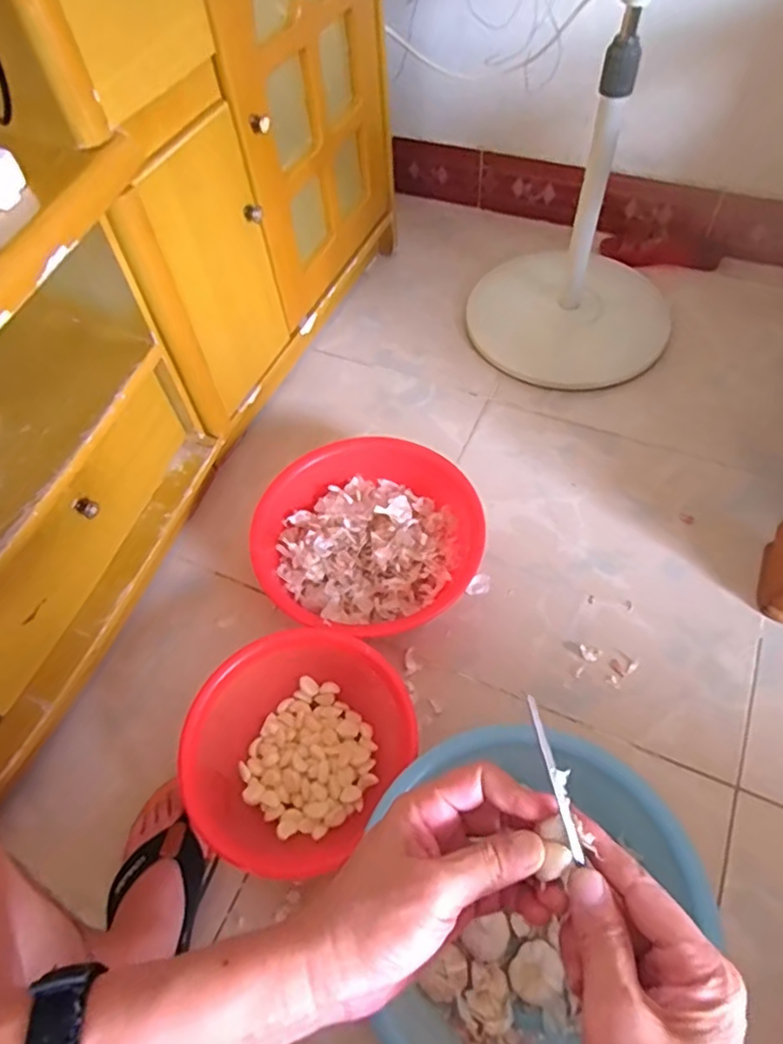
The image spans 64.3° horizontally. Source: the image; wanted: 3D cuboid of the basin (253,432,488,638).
[{"bbox_3d":[-0.024,0.024,0.907,0.302,0.096,0.310,-1,56,2],"label":"basin"}]

